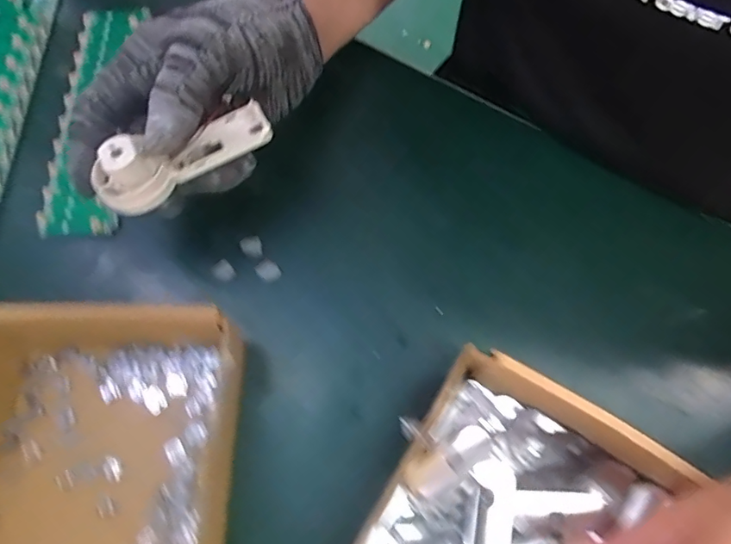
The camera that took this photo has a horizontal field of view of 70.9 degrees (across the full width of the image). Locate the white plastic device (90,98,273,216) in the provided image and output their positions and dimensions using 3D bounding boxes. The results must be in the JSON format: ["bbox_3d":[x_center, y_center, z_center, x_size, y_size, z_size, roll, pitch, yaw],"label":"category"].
[{"bbox_3d":[-0.095,-0.062,0.270,0.089,0.022,0.030,-33,74,-18],"label":"white plastic device"}]

